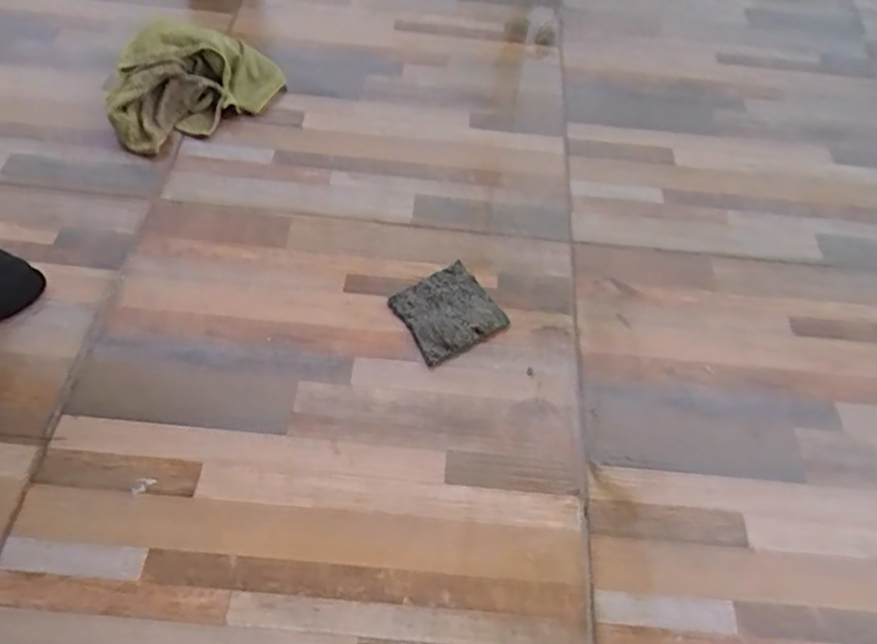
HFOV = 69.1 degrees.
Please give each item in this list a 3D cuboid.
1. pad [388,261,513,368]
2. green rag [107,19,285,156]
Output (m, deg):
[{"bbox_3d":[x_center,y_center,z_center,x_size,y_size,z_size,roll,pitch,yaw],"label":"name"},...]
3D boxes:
[{"bbox_3d":[0.007,-0.009,0.550,0.078,0.012,0.080,-26,62,-20],"label":"pad"},{"bbox_3d":[-0.264,-0.262,0.673,0.184,0.050,0.135,-31,64,-22],"label":"green rag"}]

